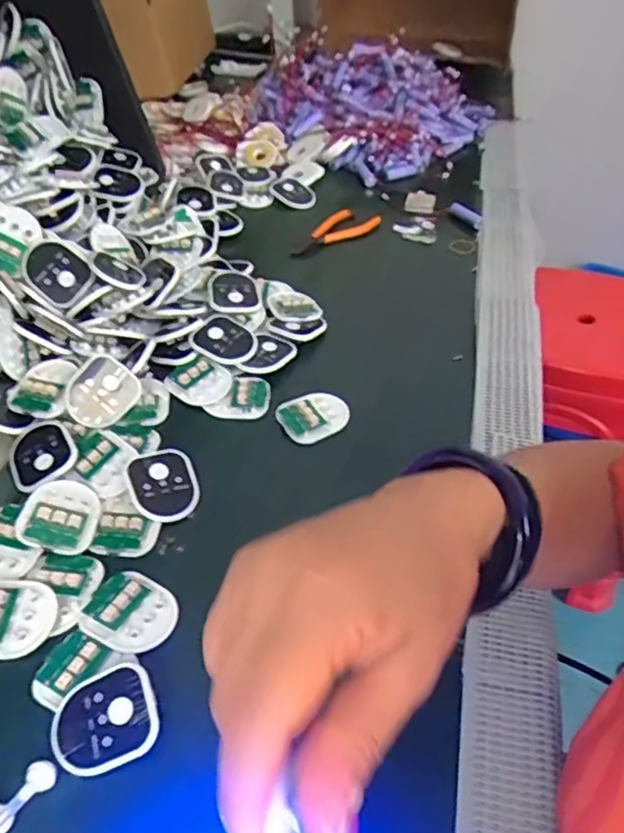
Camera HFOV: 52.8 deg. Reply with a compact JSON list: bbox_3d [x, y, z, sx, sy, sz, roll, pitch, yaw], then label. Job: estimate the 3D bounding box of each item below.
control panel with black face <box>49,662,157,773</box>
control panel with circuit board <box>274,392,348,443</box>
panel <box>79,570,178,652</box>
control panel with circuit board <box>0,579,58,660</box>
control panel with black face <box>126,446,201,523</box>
[{"bbox_3d":[-0.115,0.168,0.349,0.057,0.006,0.049,-20,60,-1],"label":"control panel with black face"},{"bbox_3d":[0.002,-0.003,0.529,0.055,0.008,0.046,-28,49,-23],"label":"control panel with circuit board"},{"bbox_3d":[-0.114,0.123,0.399,0.055,0.007,0.048,18,48,20],"label":"panel"},{"bbox_3d":[-0.191,0.126,0.394,0.054,0.009,0.049,3,45,6],"label":"control panel with circuit board"},{"bbox_3d":[-0.110,0.051,0.470,0.050,0.006,0.059,-8,63,-29],"label":"control panel with black face"}]

